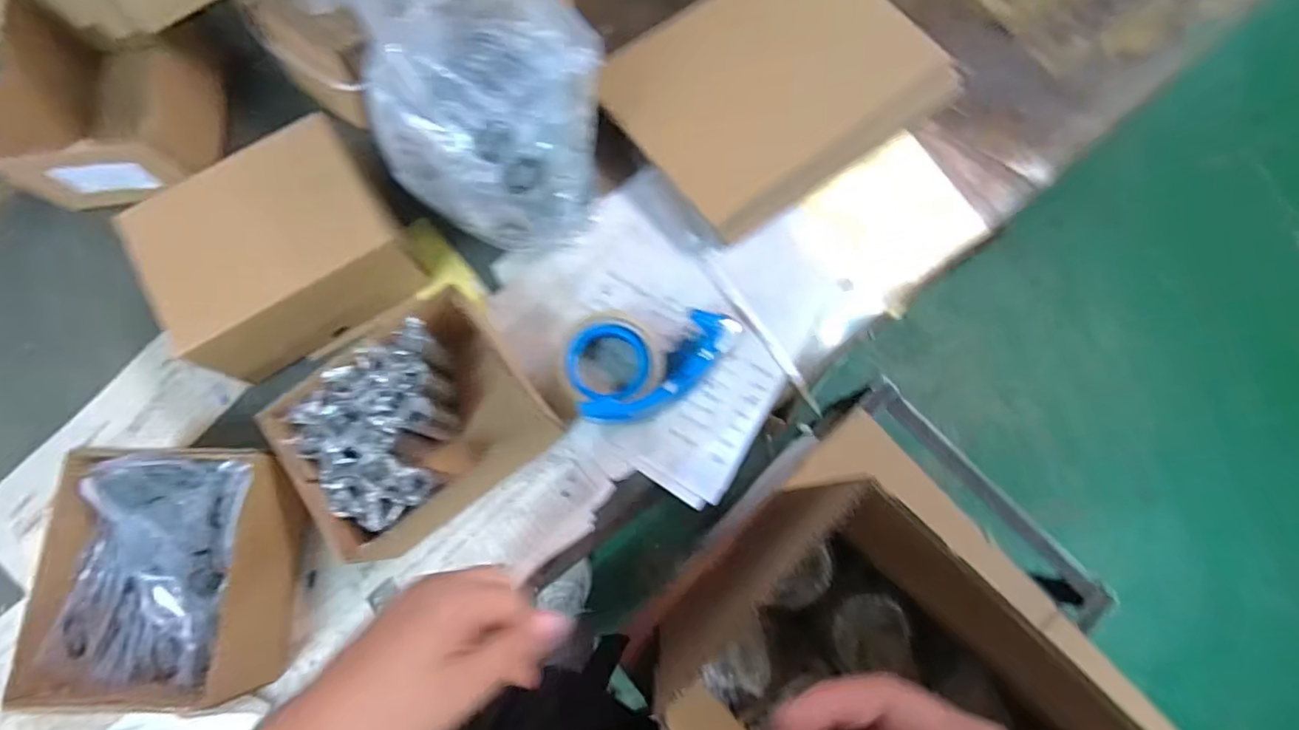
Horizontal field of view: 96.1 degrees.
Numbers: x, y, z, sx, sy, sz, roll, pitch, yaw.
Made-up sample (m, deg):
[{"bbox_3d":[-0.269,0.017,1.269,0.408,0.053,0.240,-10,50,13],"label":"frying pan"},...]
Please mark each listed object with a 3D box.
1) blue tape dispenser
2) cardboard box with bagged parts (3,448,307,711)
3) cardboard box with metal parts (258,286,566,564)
[{"bbox_3d":[0.007,0.005,0.526,0.150,0.060,0.086,-8,75,-3],"label":"blue tape dispenser"},{"bbox_3d":[-0.373,0.163,0.469,0.162,0.095,0.181,-3,75,-1],"label":"cardboard box with bagged parts"},{"bbox_3d":[-0.197,0.049,0.498,0.176,0.088,0.135,-35,78,-9],"label":"cardboard box with metal parts"}]

